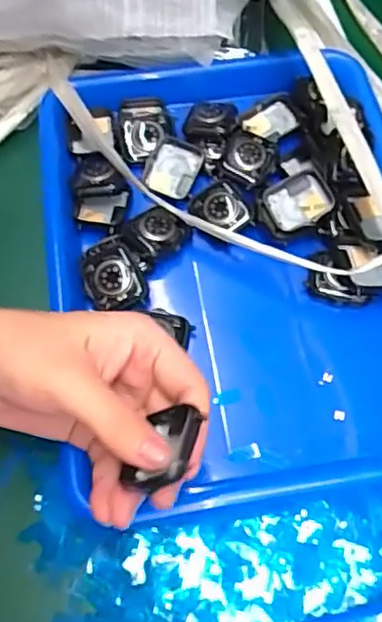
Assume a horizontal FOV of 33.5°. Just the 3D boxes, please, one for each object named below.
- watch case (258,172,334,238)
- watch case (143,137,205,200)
[{"bbox_3d":[0.072,-0.074,0.439,0.046,0.013,0.037,-19,63,-9],"label":"watch case"},{"bbox_3d":[-0.013,-0.104,0.470,0.037,0.011,0.042,24,86,1],"label":"watch case"}]

